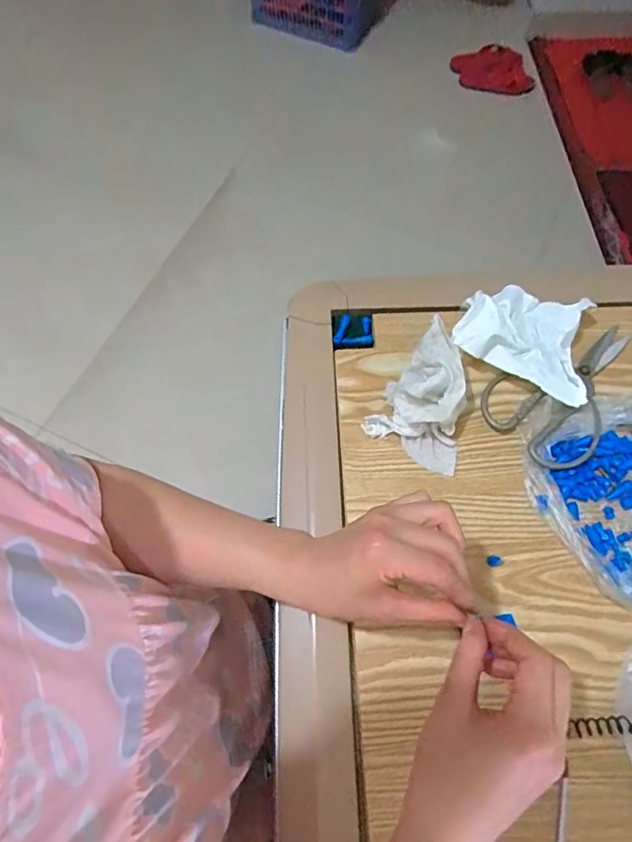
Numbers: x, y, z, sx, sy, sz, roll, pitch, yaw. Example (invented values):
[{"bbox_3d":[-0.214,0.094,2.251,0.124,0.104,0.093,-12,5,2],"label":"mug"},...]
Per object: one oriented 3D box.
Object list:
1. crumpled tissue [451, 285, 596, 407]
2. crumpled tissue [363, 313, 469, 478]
[{"bbox_3d":[0.201,-0.088,0.509,0.127,0.052,0.122,15,68,6],"label":"crumpled tissue"},{"bbox_3d":[0.110,-0.026,0.478,0.089,0.058,0.116,29,70,11],"label":"crumpled tissue"}]

